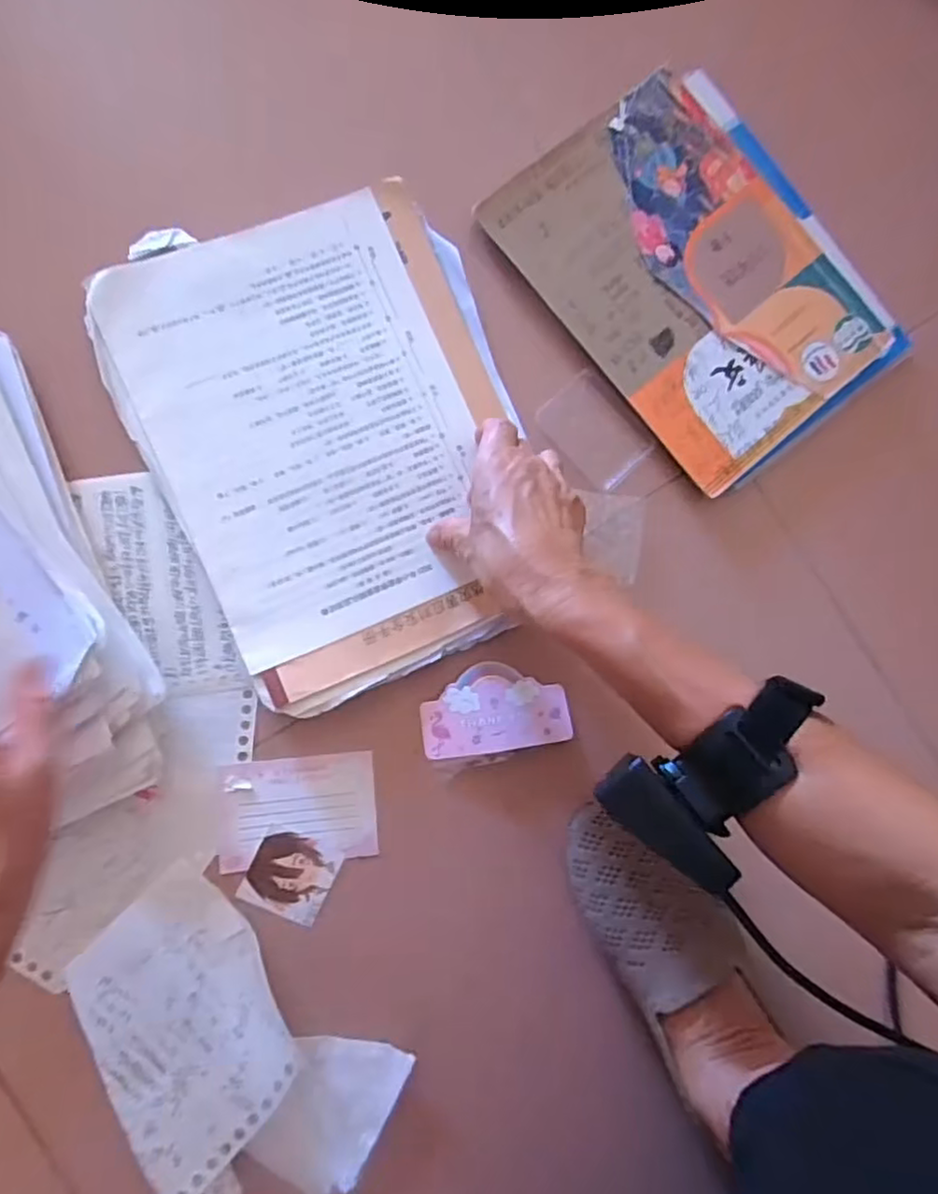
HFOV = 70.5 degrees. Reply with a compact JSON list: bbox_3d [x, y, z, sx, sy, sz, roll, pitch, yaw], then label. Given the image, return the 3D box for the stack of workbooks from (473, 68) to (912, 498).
[{"bbox_3d":[0.164,-0.224,0.465,0.199,0.024,0.257,-40,92,-9],"label":"stack of workbooks"}]

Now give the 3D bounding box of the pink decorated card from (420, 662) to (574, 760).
[{"bbox_3d":[0.018,0.072,0.428,0.095,0.007,0.055,-7,86,-9],"label":"pink decorated card"}]

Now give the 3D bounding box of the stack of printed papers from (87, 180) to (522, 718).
[{"bbox_3d":[-0.083,-0.100,0.424,0.227,0.014,0.303,-20,89,-10],"label":"stack of printed papers"}]

